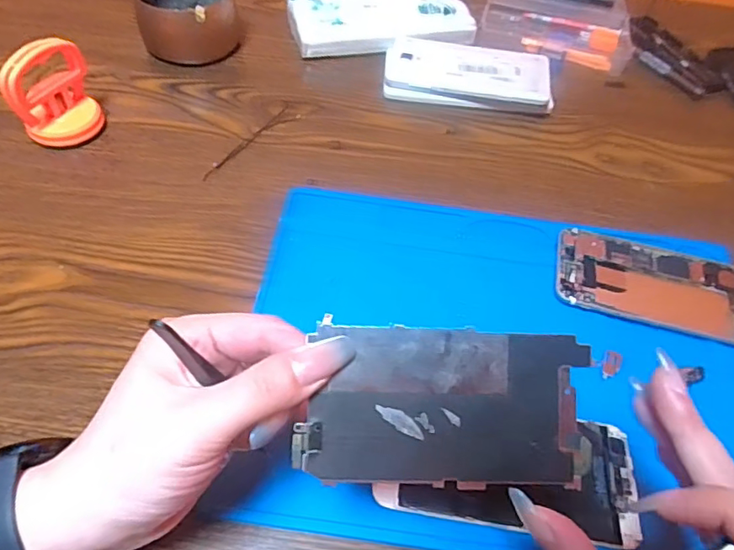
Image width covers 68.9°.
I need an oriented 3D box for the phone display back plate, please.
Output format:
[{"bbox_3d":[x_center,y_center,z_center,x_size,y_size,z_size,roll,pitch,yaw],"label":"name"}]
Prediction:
[{"bbox_3d":[0.029,0.051,0.206,0.105,0.004,0.060,5,85,-2],"label":"phone display back plate"}]

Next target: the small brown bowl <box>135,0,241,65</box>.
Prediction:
[{"bbox_3d":[-0.164,-0.239,0.495,0.087,0.047,0.093,-11,55,-13],"label":"small brown bowl"}]

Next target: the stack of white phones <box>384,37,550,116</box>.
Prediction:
[{"bbox_3d":[0.091,-0.182,0.485,0.145,0.024,0.069,7,53,1],"label":"stack of white phones"}]

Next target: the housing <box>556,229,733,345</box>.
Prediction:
[{"bbox_3d":[0.197,0.006,0.362,0.134,0.006,0.070,14,53,6],"label":"housing"}]

